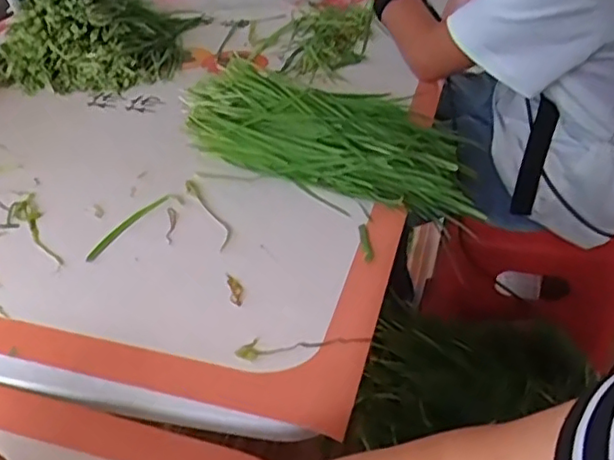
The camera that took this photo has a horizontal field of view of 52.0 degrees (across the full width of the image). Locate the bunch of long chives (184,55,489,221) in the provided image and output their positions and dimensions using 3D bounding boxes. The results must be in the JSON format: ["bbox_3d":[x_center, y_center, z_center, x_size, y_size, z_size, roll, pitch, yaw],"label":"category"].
[{"bbox_3d":[0.020,-0.108,0.704,0.343,0.070,0.175,19,40,9],"label":"bunch of long chives"}]

